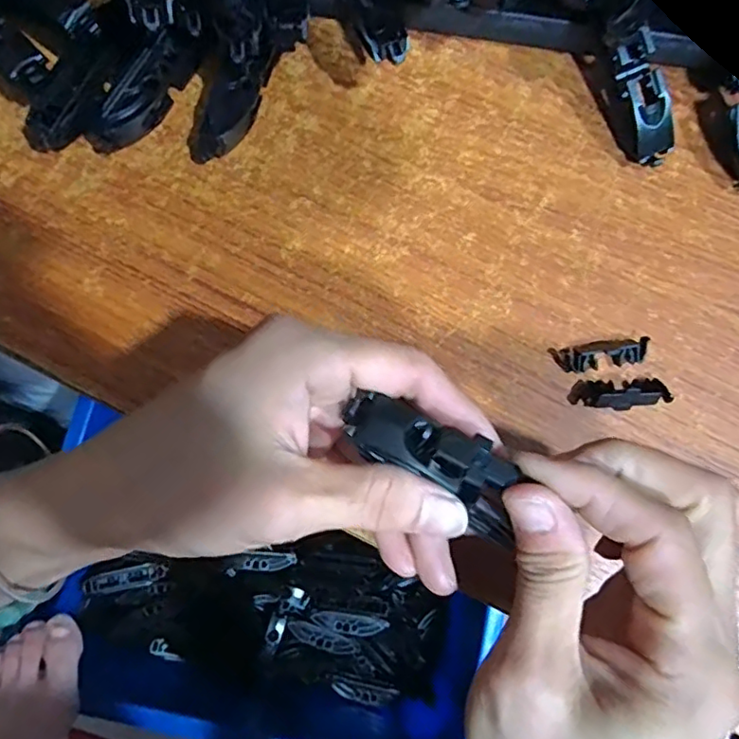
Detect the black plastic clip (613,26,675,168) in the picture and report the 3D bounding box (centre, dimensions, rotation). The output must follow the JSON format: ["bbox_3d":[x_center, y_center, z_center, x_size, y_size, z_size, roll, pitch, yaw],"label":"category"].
[{"bbox_3d":[0.119,-0.115,0.255,0.016,0.011,0.054,-25,110,-6],"label":"black plastic clip"}]

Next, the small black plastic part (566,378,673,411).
[{"bbox_3d":[0.105,0.010,0.245,0.040,0.010,0.013,0,78,-2],"label":"small black plastic part"}]

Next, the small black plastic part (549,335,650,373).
[{"bbox_3d":[0.098,-0.006,0.248,0.038,0.009,0.011,-6,79,-3],"label":"small black plastic part"}]

